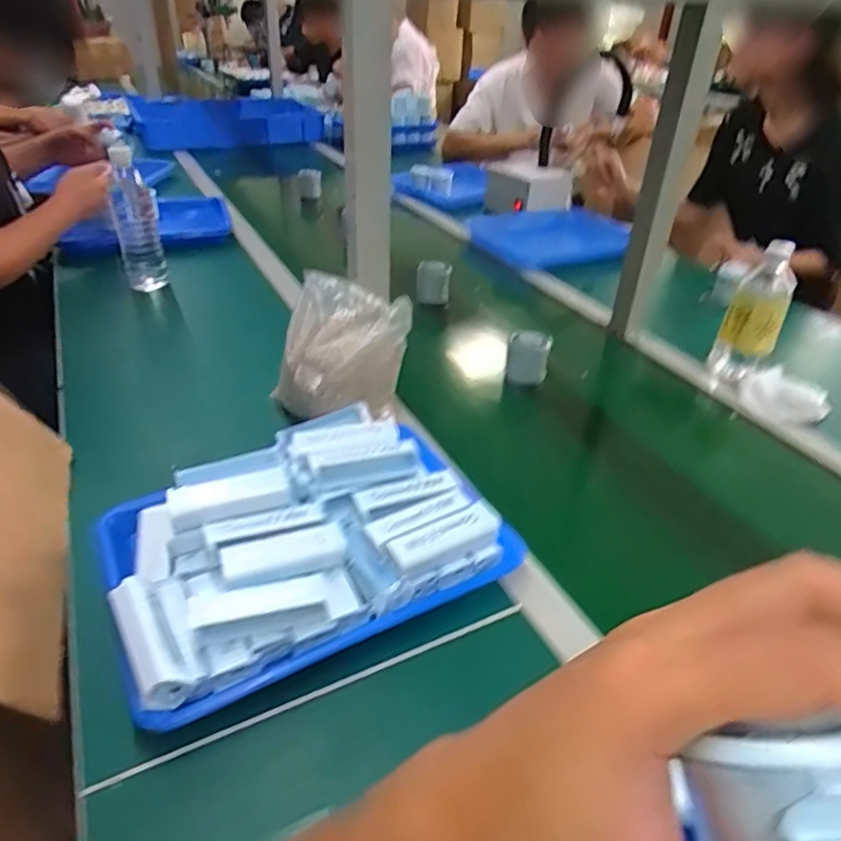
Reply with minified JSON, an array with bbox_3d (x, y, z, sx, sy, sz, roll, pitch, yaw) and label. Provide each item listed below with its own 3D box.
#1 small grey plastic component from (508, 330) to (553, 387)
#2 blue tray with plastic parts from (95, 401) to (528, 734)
[{"bbox_3d":[0.149,-0.087,0.870,0.055,0.070,0.030,5,34,3],"label":"small grey plastic component"},{"bbox_3d":[-0.111,0.092,0.563,0.320,0.072,0.253,-17,39,-26],"label":"blue tray with plastic parts"}]

